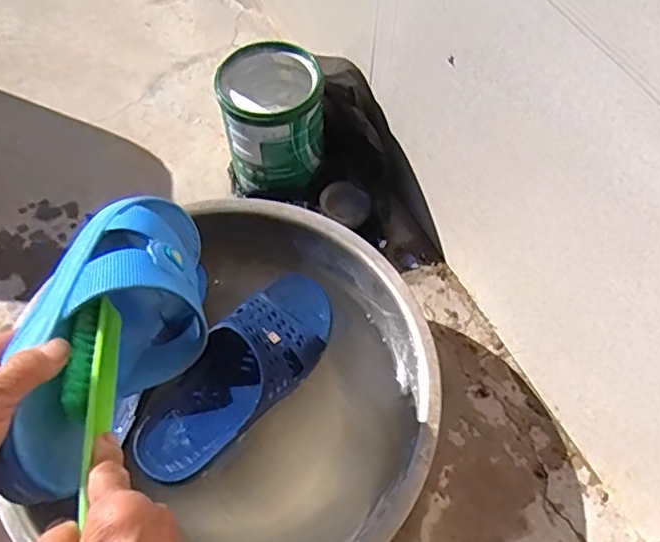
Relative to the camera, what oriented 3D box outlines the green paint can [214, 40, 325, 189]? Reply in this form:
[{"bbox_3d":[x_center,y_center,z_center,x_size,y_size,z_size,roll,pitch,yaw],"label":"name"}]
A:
[{"bbox_3d":[-0.075,-0.194,0.799,0.120,0.174,0.134,-9,60,-7],"label":"green paint can"}]

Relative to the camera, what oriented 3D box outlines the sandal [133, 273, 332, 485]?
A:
[{"bbox_3d":[-0.088,0.097,0.615,0.099,0.066,0.251,36,64,18],"label":"sandal"}]

